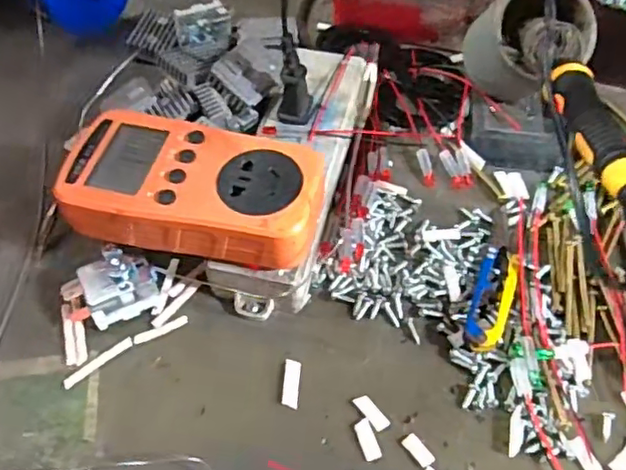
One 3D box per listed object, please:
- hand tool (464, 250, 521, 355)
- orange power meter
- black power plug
[{"bbox_3d":[0.098,0.033,0.327,0.020,0.011,0.066,19,57,11],"label":"hand tool"},{"bbox_3d":[-0.059,-0.025,0.305,0.126,0.029,0.067,9,56,5],"label":"orange power meter"},{"bbox_3d":[-0.010,-0.089,0.349,0.018,0.049,0.022,11,56,6],"label":"black power plug"}]

